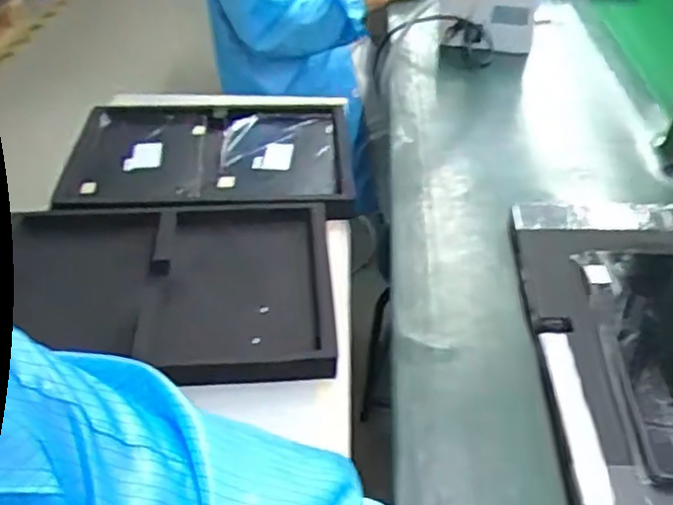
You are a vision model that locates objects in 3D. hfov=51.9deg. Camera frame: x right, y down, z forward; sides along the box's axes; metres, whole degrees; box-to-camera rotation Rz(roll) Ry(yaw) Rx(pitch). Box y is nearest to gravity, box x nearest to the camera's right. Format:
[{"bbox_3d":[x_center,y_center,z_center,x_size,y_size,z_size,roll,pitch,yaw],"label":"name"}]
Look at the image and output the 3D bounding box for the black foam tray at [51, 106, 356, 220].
[{"bbox_3d":[-0.184,-0.153,1.063,0.416,0.062,0.274,-3,40,-5],"label":"black foam tray"}]

